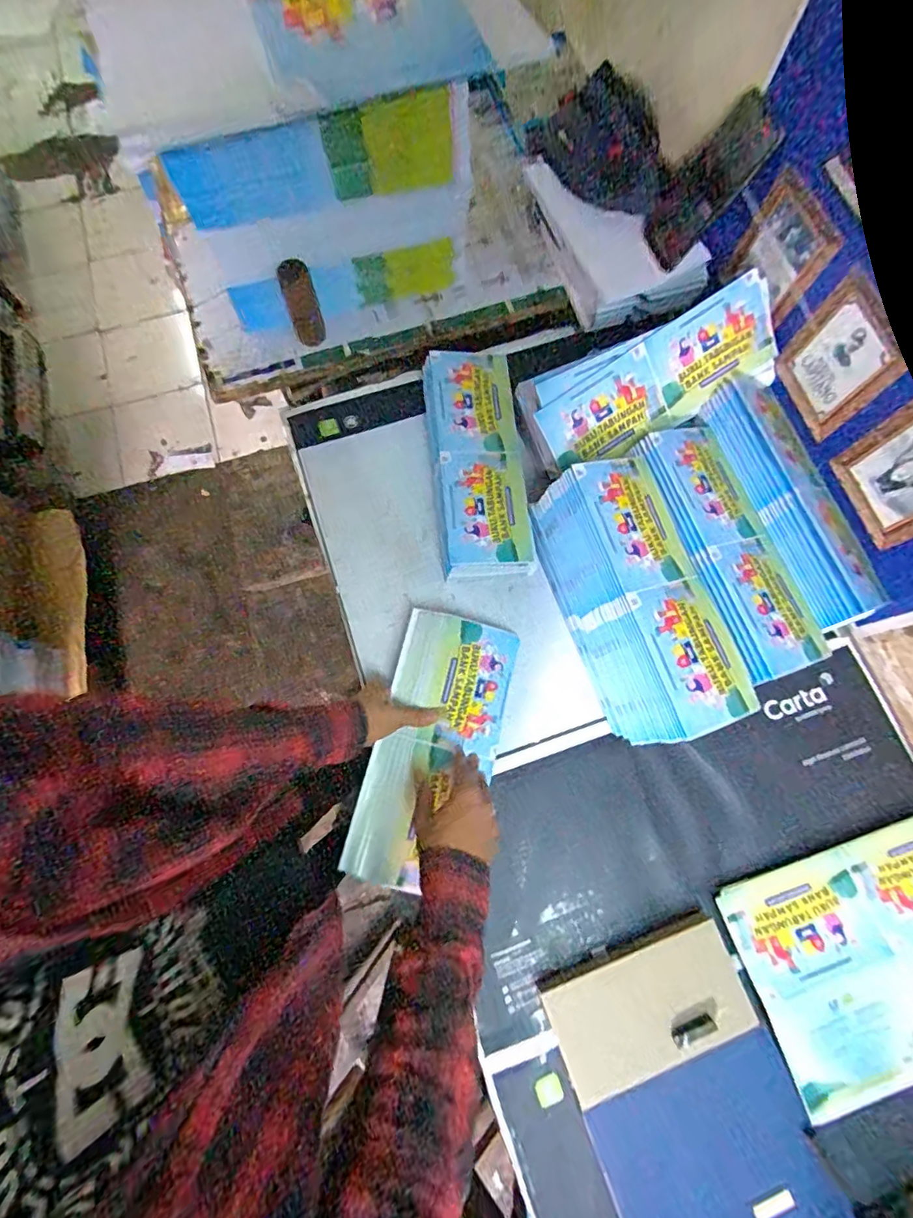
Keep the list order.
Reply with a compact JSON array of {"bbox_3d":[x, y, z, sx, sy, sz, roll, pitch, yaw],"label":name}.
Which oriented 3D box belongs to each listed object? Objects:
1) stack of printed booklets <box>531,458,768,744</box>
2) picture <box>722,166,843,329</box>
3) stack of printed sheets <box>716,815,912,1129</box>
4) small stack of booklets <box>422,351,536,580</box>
[{"bbox_3d":[0.203,-0.012,0.601,0.133,0.132,0.314,-17,76,-5],"label":"stack of printed booklets"},{"bbox_3d":[0.378,-0.417,0.610,0.019,0.112,0.115,-20,76,-6],"label":"picture"},{"bbox_3d":[0.477,0.375,0.565,0.319,0.023,0.224,-18,76,-6],"label":"stack of printed sheets"},{"bbox_3d":[0.029,-0.195,0.697,0.128,0.060,0.313,-6,75,-2],"label":"small stack of booklets"}]

